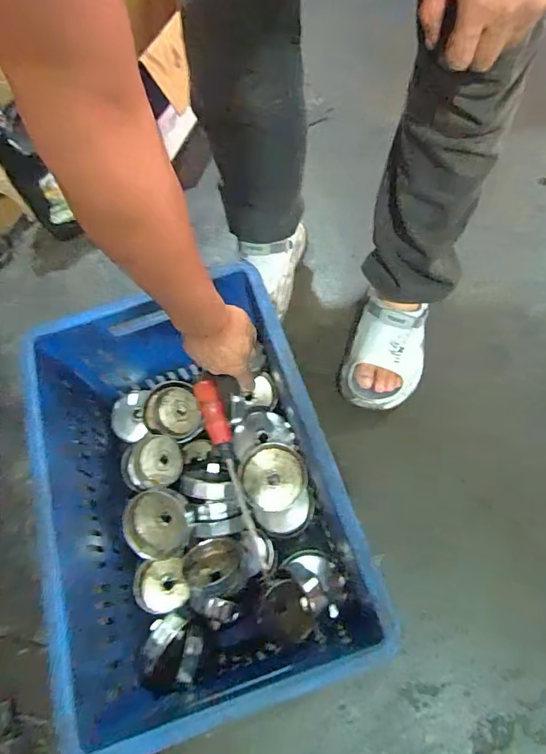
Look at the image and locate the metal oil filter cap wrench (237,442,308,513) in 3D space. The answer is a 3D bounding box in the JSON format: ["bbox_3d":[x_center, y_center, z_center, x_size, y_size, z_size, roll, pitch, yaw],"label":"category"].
[{"bbox_3d":[0.000,0.146,0.649,0.095,0.024,0.094,-4,65,4],"label":"metal oil filter cap wrench"}]

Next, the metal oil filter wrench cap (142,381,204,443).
[{"bbox_3d":[-0.160,0.062,0.719,0.091,0.043,0.102,-16,65,-2],"label":"metal oil filter wrench cap"}]

